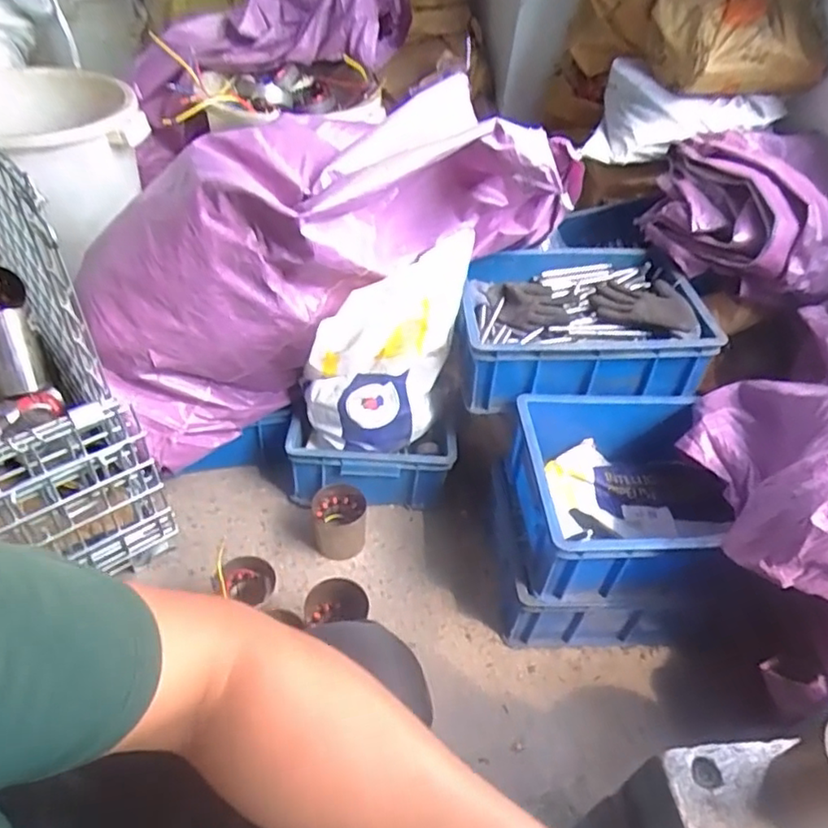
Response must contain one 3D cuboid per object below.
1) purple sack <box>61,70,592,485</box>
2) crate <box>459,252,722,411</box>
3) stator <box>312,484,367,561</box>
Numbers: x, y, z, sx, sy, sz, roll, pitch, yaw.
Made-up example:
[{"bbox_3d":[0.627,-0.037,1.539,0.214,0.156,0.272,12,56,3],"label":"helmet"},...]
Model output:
[{"bbox_3d":[-0.135,-0.277,1.000,0.796,0.371,0.306,-30,51,-1],"label":"purple sack"},{"bbox_3d":[0.273,-0.169,1.097,0.391,0.142,0.305,2,44,-5],"label":"crate"},{"bbox_3d":[-0.130,0.192,1.093,0.093,0.089,0.104,-6,46,-13],"label":"stator"}]

